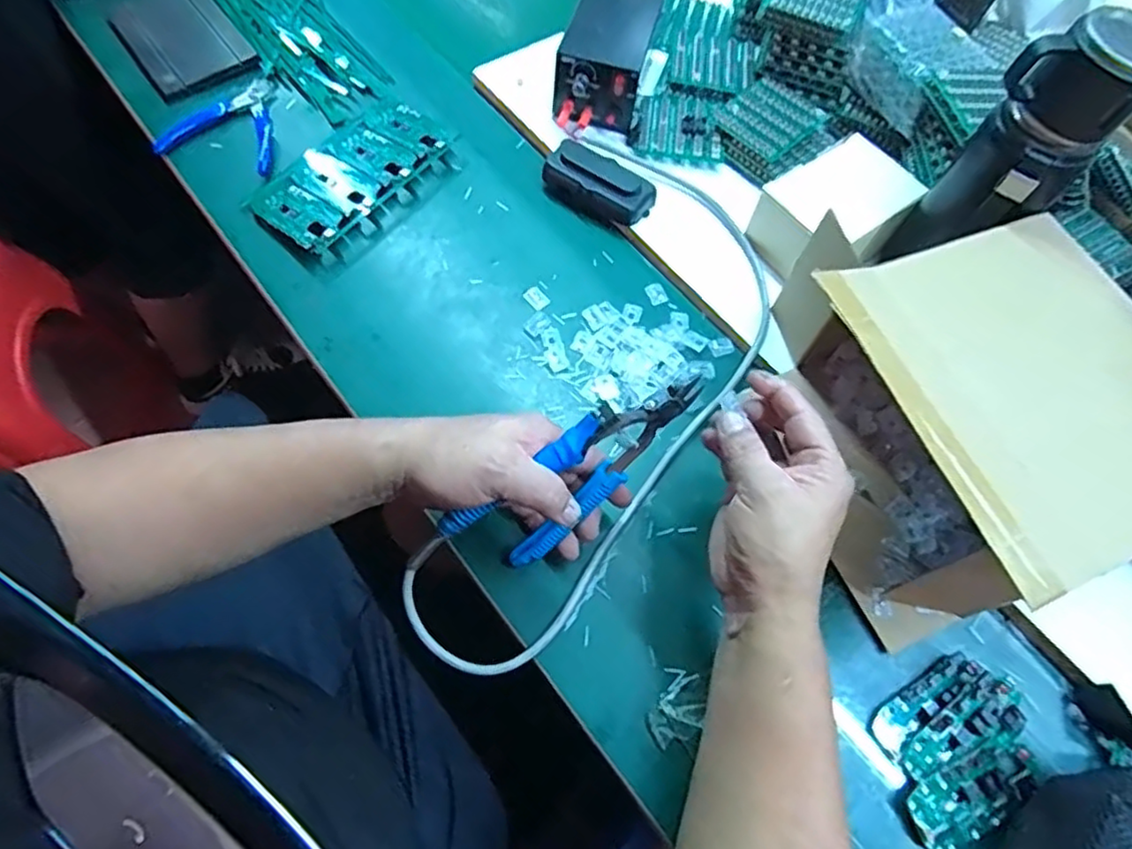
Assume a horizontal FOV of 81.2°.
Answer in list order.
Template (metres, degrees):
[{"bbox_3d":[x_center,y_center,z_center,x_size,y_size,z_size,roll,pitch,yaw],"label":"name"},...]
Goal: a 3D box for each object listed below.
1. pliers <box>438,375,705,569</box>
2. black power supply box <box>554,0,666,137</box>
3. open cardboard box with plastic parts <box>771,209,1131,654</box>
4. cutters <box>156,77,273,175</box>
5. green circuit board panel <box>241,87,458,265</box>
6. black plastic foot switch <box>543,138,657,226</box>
[{"bbox_3d":[0.010,0.030,0.443,0.178,0.075,0.024,-41,49,12],"label":"pliers"},{"bbox_3d":[0.039,-0.366,0.656,0.085,0.083,0.146,15,66,5],"label":"black power supply box"},{"bbox_3d":[0.294,-0.009,0.470,0.223,0.153,0.242,-16,67,-9],"label":"open cardboard box with plastic parts"},{"bbox_3d":[-0.326,-0.303,0.647,0.102,0.012,0.124,10,65,2],"label":"cutters"},{"bbox_3d":[-0.199,-0.246,0.629,0.114,0.023,0.197,35,69,13],"label":"green circuit board panel"},{"bbox_3d":[0.031,-0.225,0.623,0.104,0.028,0.054,29,67,11],"label":"black plastic foot switch"}]

